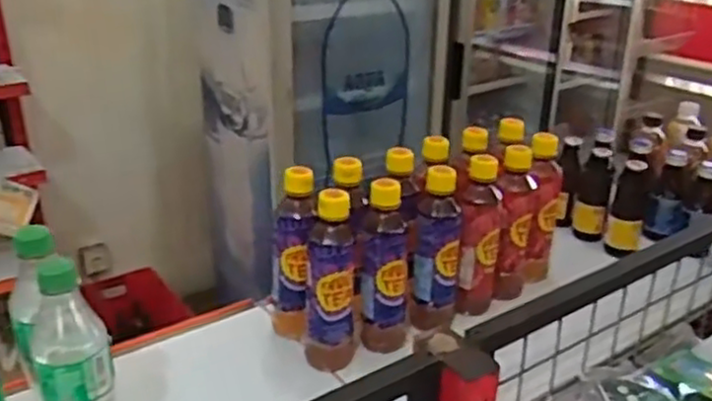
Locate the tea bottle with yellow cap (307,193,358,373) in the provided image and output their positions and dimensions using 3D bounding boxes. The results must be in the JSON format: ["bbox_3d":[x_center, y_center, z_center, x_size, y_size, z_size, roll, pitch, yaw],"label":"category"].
[{"bbox_3d":[-0.025,0.086,0.763,0.051,0.200,0.058,3,24,5],"label":"tea bottle with yellow cap"}]

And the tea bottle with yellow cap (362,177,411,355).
[{"bbox_3d":[0.034,0.074,0.798,0.059,0.199,0.062,3,24,5],"label":"tea bottle with yellow cap"}]

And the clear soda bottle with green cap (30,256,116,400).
[{"bbox_3d":[-0.240,0.149,0.610,0.063,0.203,0.068,-12,27,-27],"label":"clear soda bottle with green cap"}]

